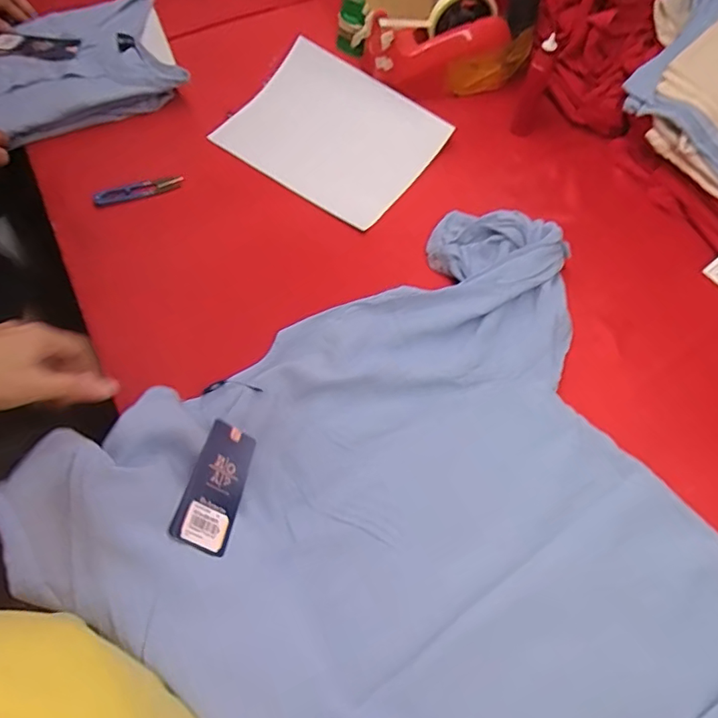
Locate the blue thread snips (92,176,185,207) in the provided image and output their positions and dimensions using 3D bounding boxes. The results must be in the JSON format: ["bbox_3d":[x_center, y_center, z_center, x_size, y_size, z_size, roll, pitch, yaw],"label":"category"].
[{"bbox_3d":[-0.268,-0.205,0.650,0.105,0.017,0.013,-18,66,-11],"label":"blue thread snips"}]

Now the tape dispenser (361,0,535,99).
[{"bbox_3d":[0.121,-0.417,0.708,0.226,0.103,0.073,2,64,-2],"label":"tape dispenser"}]

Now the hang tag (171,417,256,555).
[{"bbox_3d":[-0.120,0.105,0.458,0.047,0.006,0.119,36,36,-21],"label":"hang tag"}]

